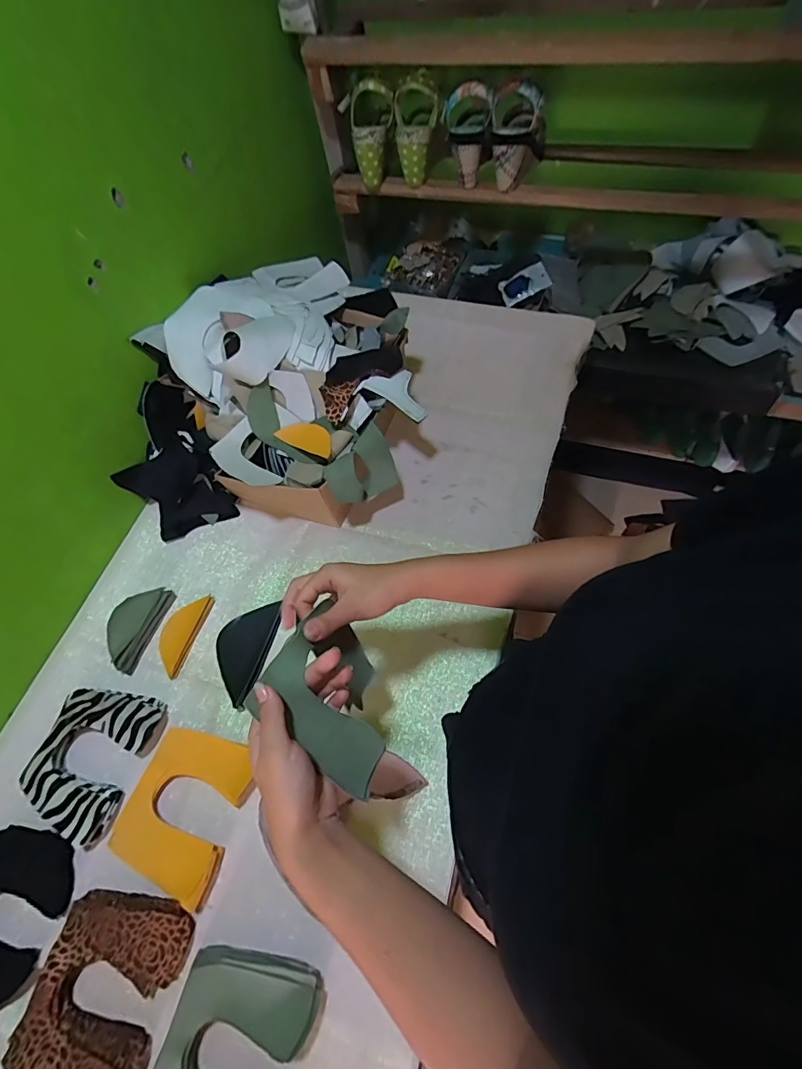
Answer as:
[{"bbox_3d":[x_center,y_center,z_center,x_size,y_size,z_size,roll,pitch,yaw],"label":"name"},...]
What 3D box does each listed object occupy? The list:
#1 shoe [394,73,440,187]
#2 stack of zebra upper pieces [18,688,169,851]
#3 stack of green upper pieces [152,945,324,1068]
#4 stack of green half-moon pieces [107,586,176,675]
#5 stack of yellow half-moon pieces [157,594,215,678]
[{"bbox_3d":[0.030,-0.718,0.815,0.077,0.128,0.091,-1,63,6],"label":"shoe"},{"bbox_3d":[-0.375,0.267,0.555,0.126,0.022,0.156,16,66,8],"label":"stack of zebra upper pieces"},{"bbox_3d":[-0.157,0.478,0.416,0.130,0.035,0.159,12,65,12],"label":"stack of green upper pieces"},{"bbox_3d":[-0.369,0.123,0.632,0.056,0.021,0.116,16,65,14],"label":"stack of green half-moon pieces"},{"bbox_3d":[-0.301,0.132,0.627,0.048,0.005,0.111,13,65,13],"label":"stack of yellow half-moon pieces"}]

